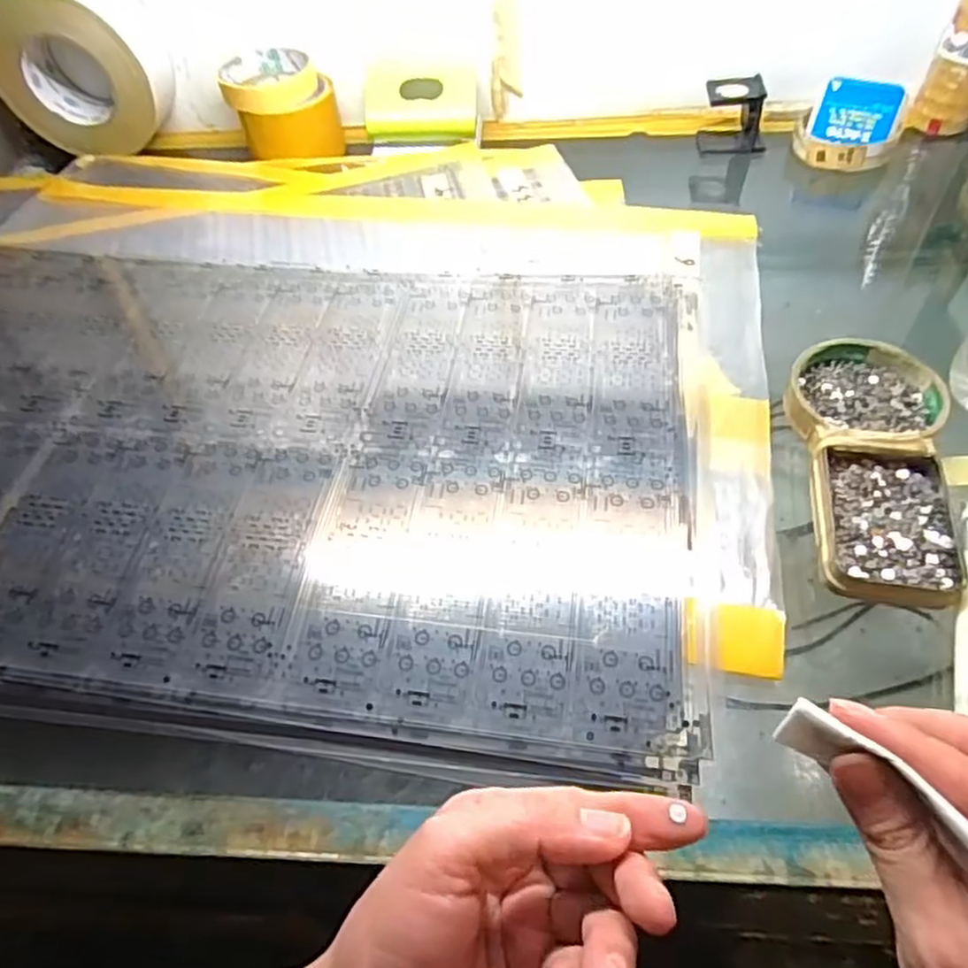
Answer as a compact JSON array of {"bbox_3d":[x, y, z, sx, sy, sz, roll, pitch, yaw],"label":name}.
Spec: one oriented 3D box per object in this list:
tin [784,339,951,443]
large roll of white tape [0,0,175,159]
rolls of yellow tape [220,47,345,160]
[{"bbox_3d":[0.219,-0.050,0.397,0.079,0.014,0.084,-2,53,2],"label":"tin"},{"bbox_3d":[-0.361,-0.370,0.615,0.134,0.119,0.071,6,54,7],"label":"large roll of white tape"},{"bbox_3d":[-0.181,-0.346,0.624,0.092,0.059,0.092,-11,53,-5],"label":"rolls of yellow tape"}]

